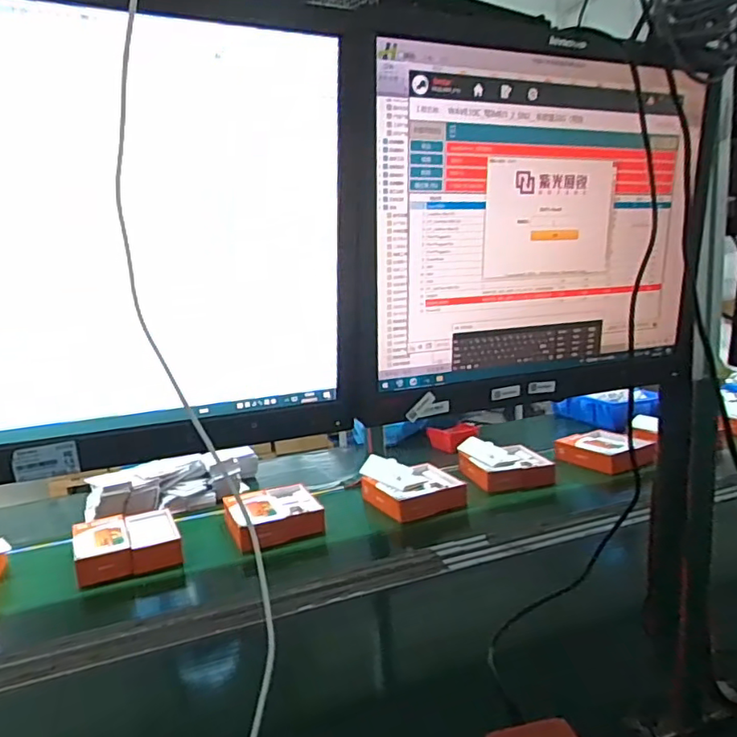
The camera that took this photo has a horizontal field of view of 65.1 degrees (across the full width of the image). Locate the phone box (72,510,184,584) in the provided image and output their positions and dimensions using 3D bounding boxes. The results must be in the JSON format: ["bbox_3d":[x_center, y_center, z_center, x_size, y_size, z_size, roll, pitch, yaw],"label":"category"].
[{"bbox_3d":[-0.553,0.371,1.201,0.107,0.065,0.187,-6,10,-26],"label":"phone box"}]

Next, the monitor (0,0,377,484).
[{"bbox_3d":[-0.175,-0.080,0.389,0.381,0.302,0.060,-5,10,-22],"label":"monitor"}]

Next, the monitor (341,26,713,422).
[{"bbox_3d":[0.162,-0.122,0.522,0.386,0.304,0.073,-5,10,-25],"label":"monitor"}]

